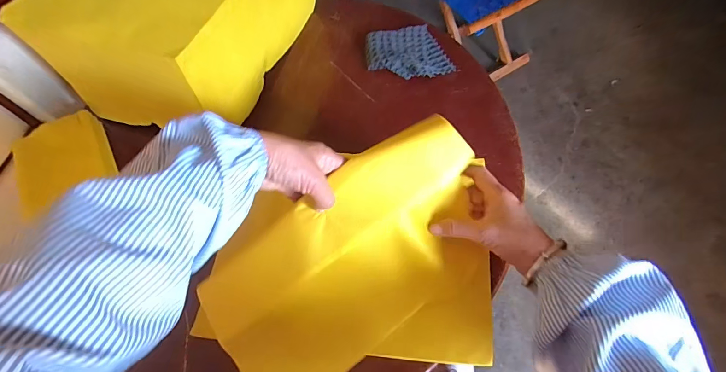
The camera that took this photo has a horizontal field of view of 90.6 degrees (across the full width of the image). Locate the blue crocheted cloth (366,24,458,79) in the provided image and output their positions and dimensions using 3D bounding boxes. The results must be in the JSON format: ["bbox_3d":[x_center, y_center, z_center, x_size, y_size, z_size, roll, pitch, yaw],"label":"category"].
[{"bbox_3d":[0.076,-0.232,0.624,0.135,0.022,0.114,-10,62,-1],"label":"blue crocheted cloth"}]

